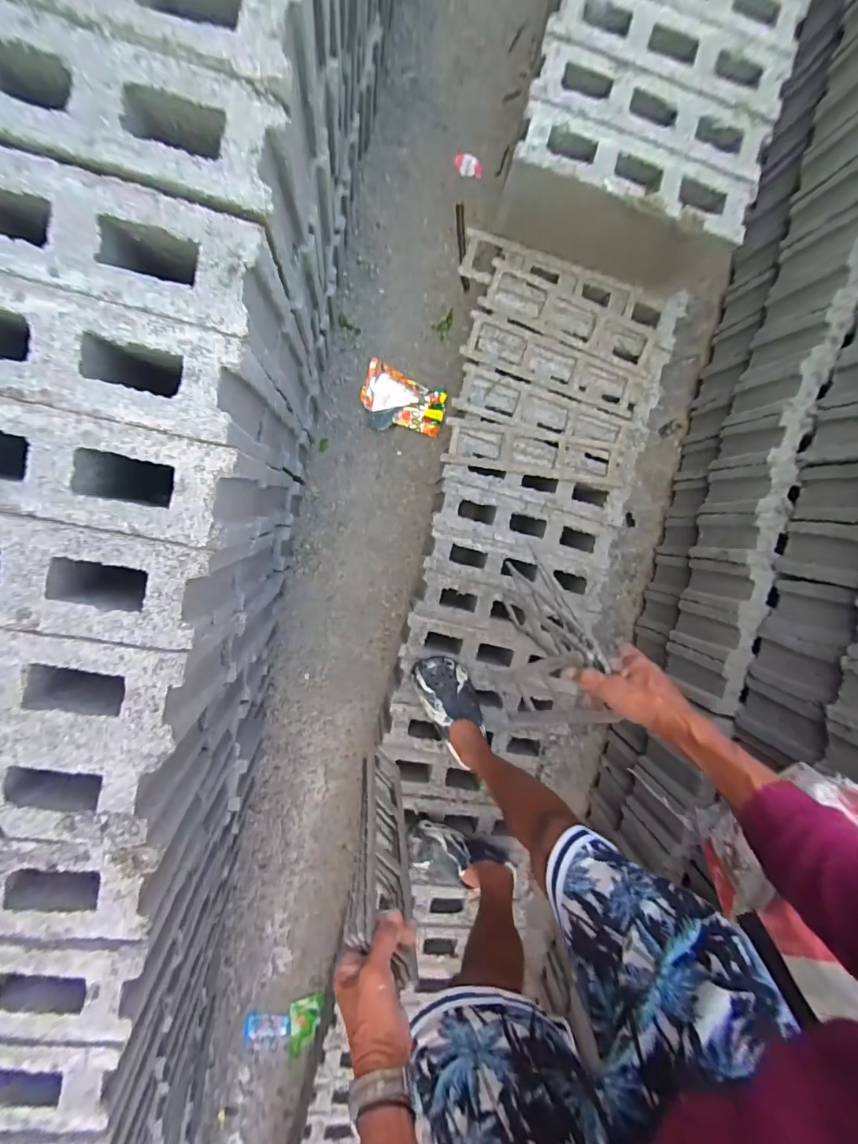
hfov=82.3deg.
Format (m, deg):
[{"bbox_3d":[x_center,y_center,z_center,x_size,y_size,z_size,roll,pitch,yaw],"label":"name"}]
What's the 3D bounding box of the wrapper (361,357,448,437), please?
[{"bbox_3d":[-0.066,-0.411,1.201,0.214,0.051,0.146,22,93,-8],"label":"wrapper"}]

